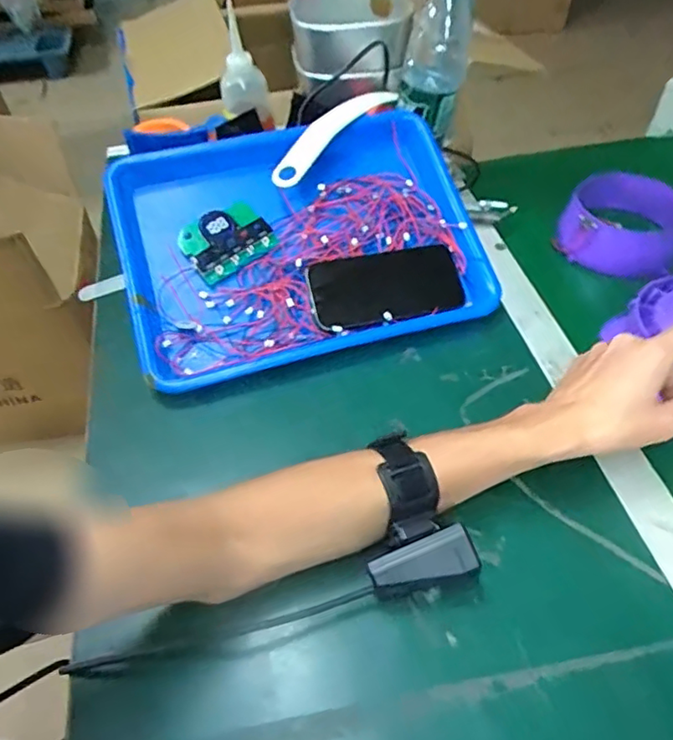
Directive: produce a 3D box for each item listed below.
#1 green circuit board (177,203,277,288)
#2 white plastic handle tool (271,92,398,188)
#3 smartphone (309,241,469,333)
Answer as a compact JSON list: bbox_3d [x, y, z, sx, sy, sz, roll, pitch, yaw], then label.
[{"bbox_3d":[-0.107,-0.126,0.564,0.081,0.011,0.067,-37,84,-13],"label":"green circuit board"},{"bbox_3d":[0.000,-0.248,0.604,0.031,0.035,0.186,30,57,24],"label":"white plastic handle tool"},{"bbox_3d":[0.046,-0.079,0.551,0.142,0.012,0.079,-16,63,-4],"label":"smartphone"}]

